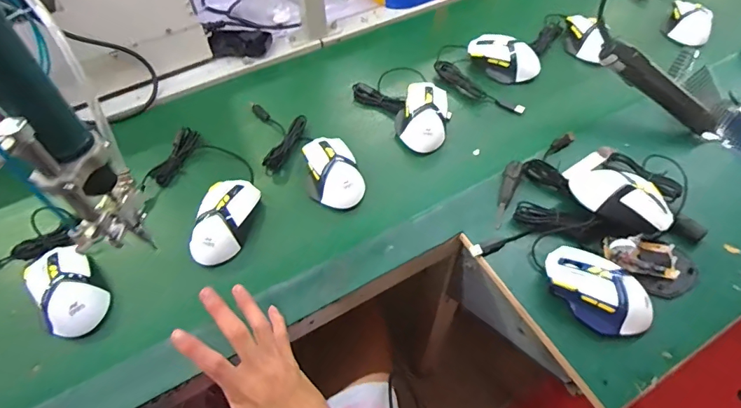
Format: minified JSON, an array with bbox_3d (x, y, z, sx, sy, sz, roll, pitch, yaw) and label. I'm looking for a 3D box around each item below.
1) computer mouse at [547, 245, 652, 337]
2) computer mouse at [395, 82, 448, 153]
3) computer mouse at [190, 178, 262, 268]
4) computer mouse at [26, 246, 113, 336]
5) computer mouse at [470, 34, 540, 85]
[{"bbox_3d":[0.251,0.093,0.478,0.115,0.046,0.062,37,63,24],"label":"computer mouse"},{"bbox_3d":[0.077,-0.129,0.648,0.077,0.046,0.116,9,55,7],"label":"computer mouse"},{"bbox_3d":[-0.186,0.020,0.561,0.068,0.038,0.123,8,55,7],"label":"computer mouse"},{"bbox_3d":[-0.361,0.095,0.513,0.068,0.038,0.123,-36,61,-22],"label":"computer mouse"},{"bbox_3d":[0.220,-0.243,0.722,0.120,0.042,0.070,36,63,23],"label":"computer mouse"}]

